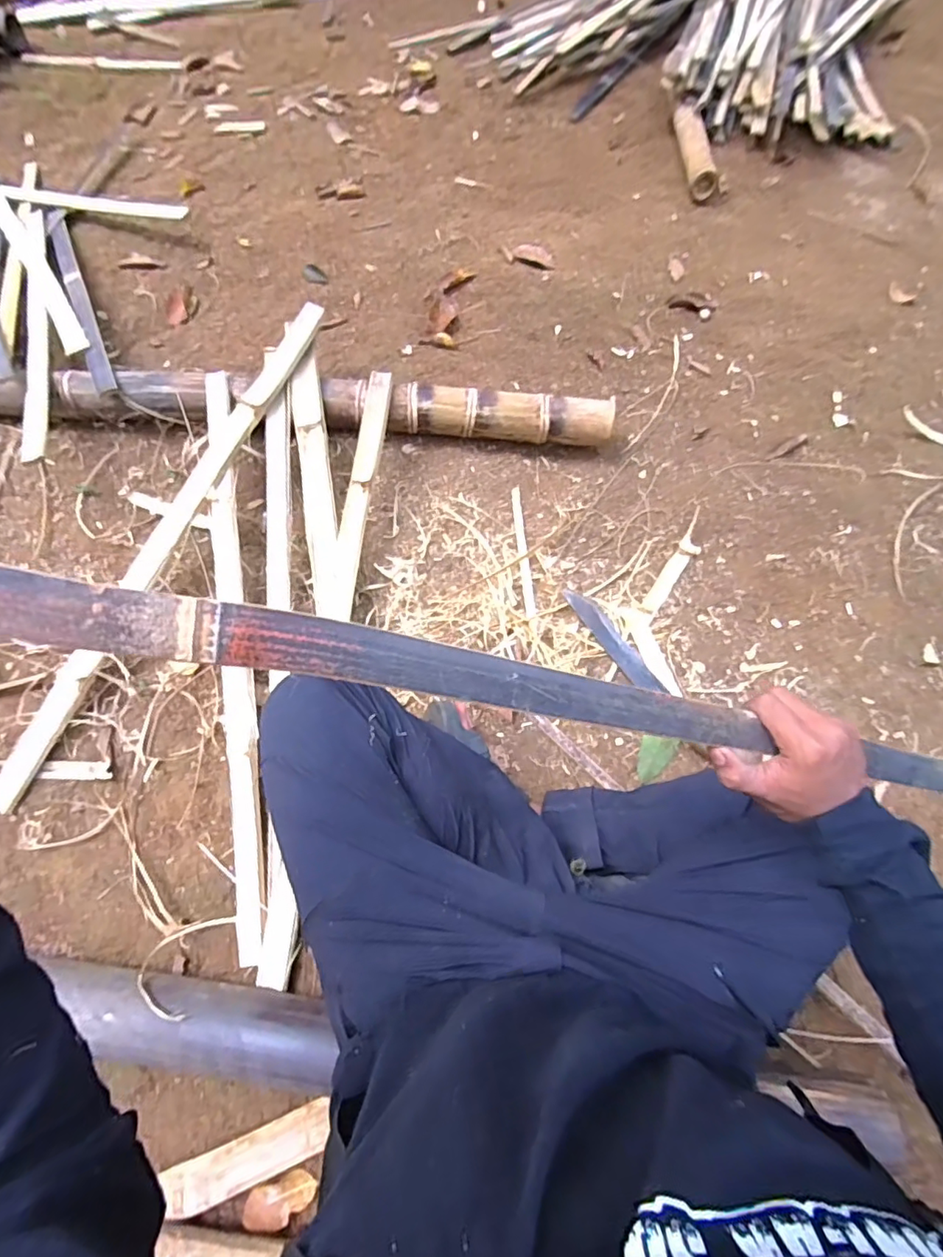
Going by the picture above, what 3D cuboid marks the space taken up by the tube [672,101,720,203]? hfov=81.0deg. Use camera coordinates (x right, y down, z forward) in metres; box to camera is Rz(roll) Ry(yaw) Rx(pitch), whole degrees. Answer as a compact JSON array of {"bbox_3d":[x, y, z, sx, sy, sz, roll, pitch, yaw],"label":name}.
[{"bbox_3d":[0.553,-1.179,1.363,0.069,0.064,0.344,1,66,-1],"label":"tube"}]

